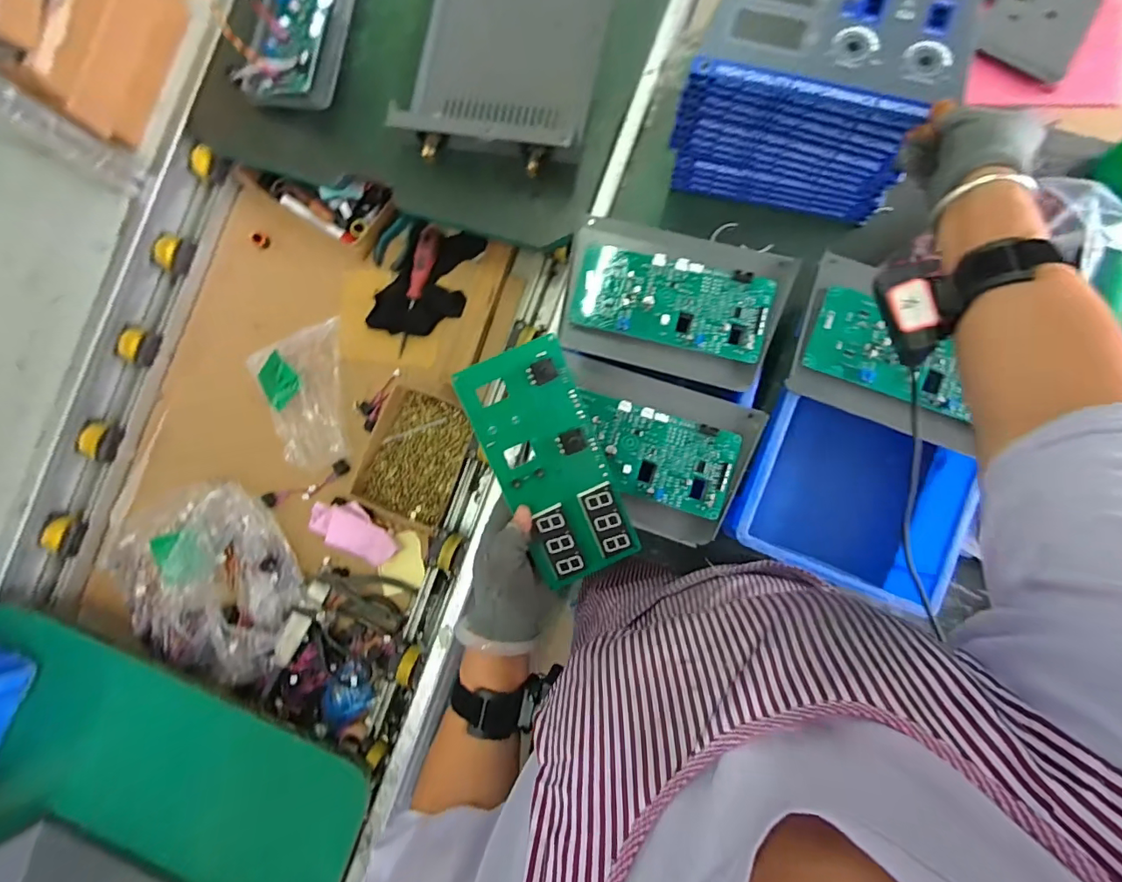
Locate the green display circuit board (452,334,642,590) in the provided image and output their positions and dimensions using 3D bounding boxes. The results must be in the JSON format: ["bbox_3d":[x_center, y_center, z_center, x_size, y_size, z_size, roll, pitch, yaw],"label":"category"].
[{"bbox_3d":[-0.007,0.020,0.403,0.083,0.019,0.191,-22,98,4],"label":"green display circuit board"}]

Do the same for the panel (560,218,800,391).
[{"bbox_3d":[0.116,-0.147,0.518,0.216,0.028,0.144,15,88,7],"label":"panel"}]

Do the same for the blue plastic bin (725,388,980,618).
[{"bbox_3d":[0.295,0.059,0.527,0.187,0.074,0.166,21,89,7],"label":"blue plastic bin"}]

